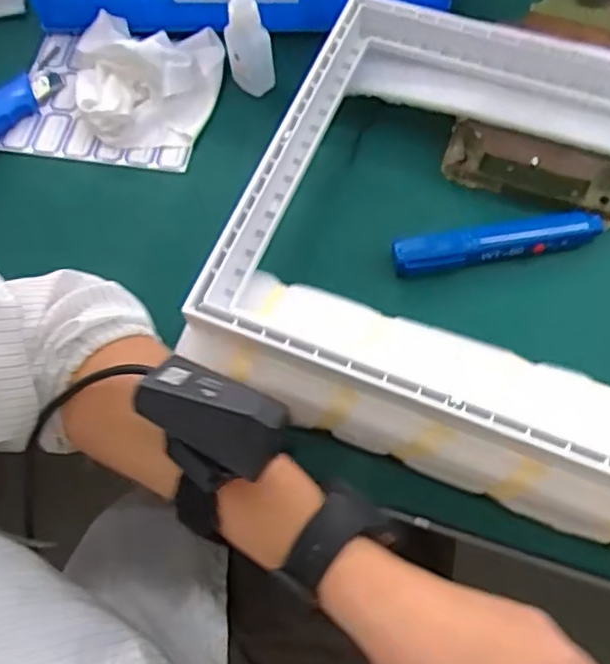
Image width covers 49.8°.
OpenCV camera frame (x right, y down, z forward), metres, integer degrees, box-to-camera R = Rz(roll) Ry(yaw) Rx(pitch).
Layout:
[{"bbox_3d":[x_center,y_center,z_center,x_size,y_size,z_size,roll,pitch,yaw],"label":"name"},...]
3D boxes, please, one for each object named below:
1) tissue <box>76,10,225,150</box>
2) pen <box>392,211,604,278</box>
[{"bbox_3d":[-0.131,-0.205,0.520,0.121,0.044,0.112,13,70,7],"label":"tissue"},{"bbox_3d":[0.133,-0.062,0.458,0.141,0.022,0.024,-9,69,-2],"label":"pen"}]

